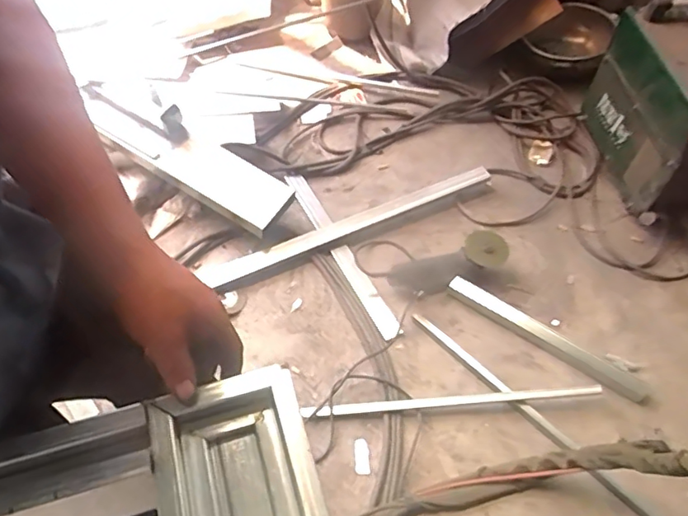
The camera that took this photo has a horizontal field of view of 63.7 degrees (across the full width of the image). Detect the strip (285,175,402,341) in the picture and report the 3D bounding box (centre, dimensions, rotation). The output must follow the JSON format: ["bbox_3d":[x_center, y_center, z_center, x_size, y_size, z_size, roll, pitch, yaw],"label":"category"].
[{"bbox_3d":[-0.011,-0.024,1.483,0.059,0.019,0.579,-24,59,-17],"label":"strip"}]

